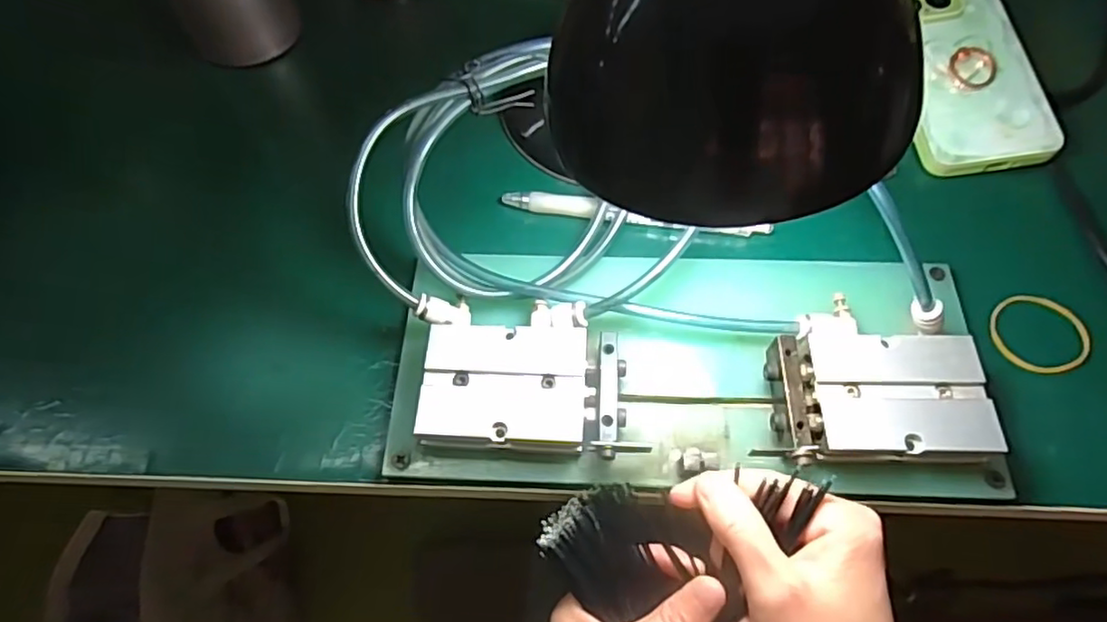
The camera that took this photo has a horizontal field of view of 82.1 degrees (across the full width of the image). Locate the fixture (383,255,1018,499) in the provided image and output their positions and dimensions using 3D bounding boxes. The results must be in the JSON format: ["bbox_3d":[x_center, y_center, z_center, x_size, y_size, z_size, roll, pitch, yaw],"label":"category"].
[{"bbox_3d":[0.062,0.021,0.302,0.267,0.034,0.119,1,65,2],"label":"fixture"}]

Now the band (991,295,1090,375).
[{"bbox_3d":[0.246,0.012,0.323,0.046,0.005,0.044,0,64,1],"label":"band"}]

